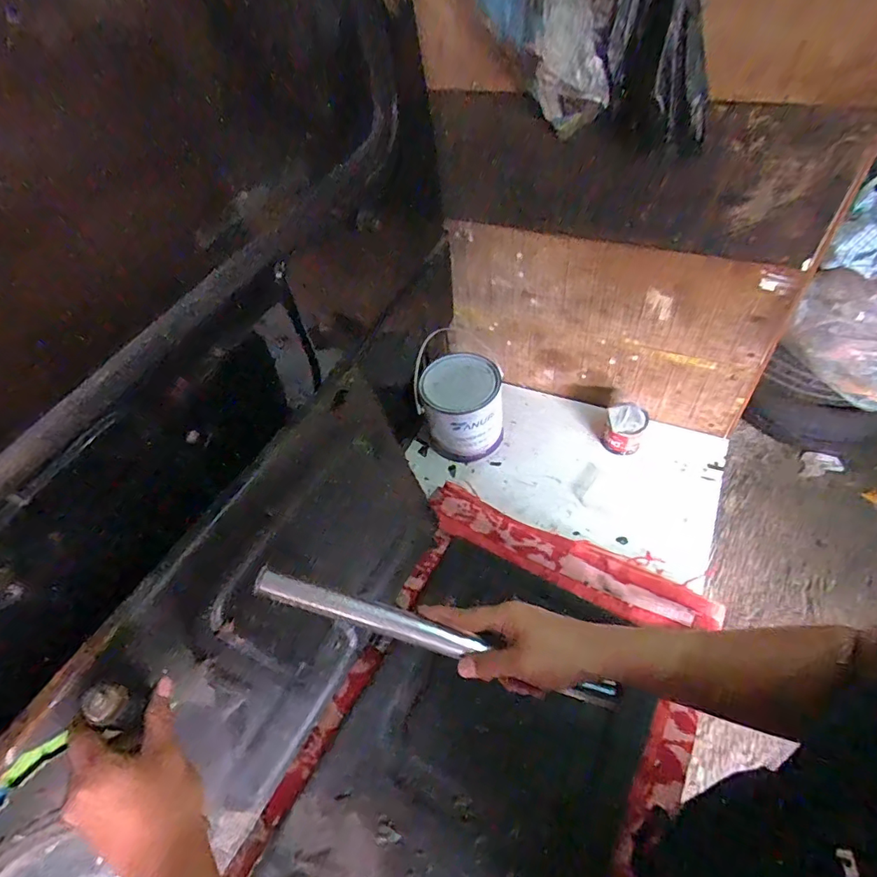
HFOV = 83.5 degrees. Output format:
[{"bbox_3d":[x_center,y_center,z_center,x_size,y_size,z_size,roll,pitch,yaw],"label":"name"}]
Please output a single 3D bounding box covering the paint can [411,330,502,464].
[{"bbox_3d":[0.043,-0.057,0.937,0.150,0.159,0.138,-6,51,4],"label":"paint can"}]

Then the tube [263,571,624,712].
[{"bbox_3d":[0.000,0.176,0.433,0.329,0.016,0.023,19,54,0],"label":"tube"}]

